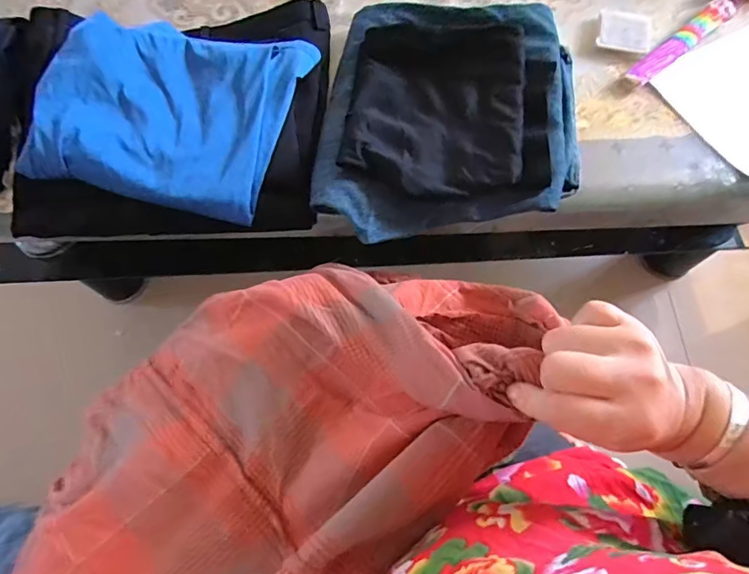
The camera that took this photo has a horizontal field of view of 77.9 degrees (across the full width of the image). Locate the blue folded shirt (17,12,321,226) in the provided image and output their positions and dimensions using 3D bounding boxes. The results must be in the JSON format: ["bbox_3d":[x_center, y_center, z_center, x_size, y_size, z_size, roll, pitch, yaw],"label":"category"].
[{"bbox_3d":[-0.240,-0.215,0.545,0.269,0.025,0.239,14,73,-2],"label":"blue folded shirt"}]

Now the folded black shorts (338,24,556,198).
[{"bbox_3d":[0.087,-0.213,0.544,0.229,0.033,0.248,8,68,3],"label":"folded black shorts"}]

